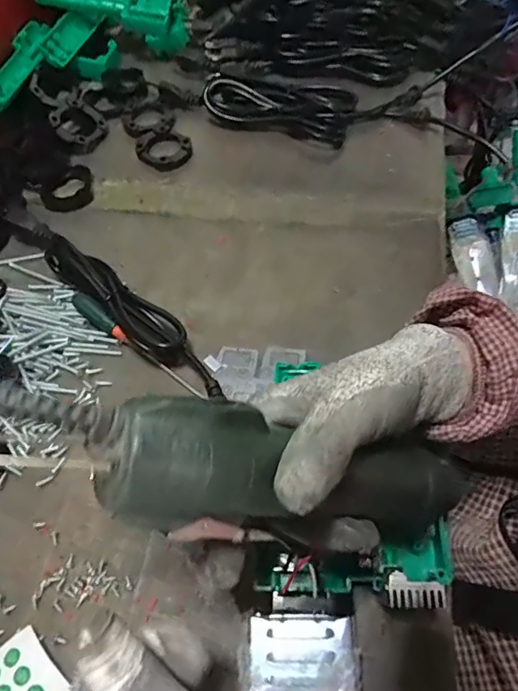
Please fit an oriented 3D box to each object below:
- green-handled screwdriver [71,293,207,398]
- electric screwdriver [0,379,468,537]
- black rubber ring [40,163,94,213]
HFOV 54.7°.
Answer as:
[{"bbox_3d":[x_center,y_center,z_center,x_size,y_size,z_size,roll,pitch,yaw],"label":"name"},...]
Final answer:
[{"bbox_3d":[-0.100,-0.001,0.403,0.140,0.020,0.015,33,67,21],"label":"green-handled screwdriver"},{"bbox_3d":[0.001,0.057,0.222,0.276,0.032,0.048,19,54,-31],"label":"electric screwdriver"},{"bbox_3d":[-0.197,-0.162,0.513,0.053,0.011,0.058,-2,60,3],"label":"black rubber ring"}]

